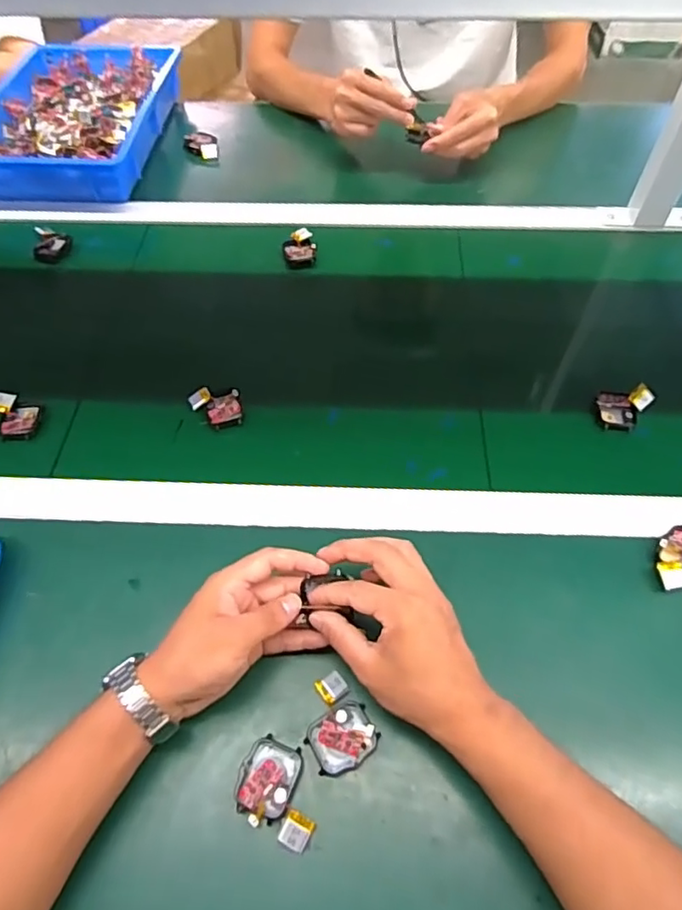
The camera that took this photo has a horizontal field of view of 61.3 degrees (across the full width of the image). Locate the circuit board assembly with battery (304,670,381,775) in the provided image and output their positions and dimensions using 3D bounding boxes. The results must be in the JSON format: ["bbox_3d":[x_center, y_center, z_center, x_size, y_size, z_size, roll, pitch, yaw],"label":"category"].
[{"bbox_3d":[-0.005,0.195,0.417,0.047,0.008,0.061,-27,59,-16],"label":"circuit board assembly with battery"}]

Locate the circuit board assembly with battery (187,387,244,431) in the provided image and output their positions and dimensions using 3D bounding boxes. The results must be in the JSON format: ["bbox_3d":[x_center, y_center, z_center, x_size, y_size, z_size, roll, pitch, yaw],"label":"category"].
[{"bbox_3d":[-0.125,-0.048,0.577,0.052,0.012,0.043,-7,56,-3],"label":"circuit board assembly with battery"}]

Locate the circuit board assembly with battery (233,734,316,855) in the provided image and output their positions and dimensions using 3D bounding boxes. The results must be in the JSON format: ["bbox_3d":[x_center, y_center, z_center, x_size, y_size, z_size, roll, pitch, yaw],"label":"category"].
[{"bbox_3d":[-0.041,0.228,0.392,0.061,0.015,0.052,22,59,15],"label":"circuit board assembly with battery"}]

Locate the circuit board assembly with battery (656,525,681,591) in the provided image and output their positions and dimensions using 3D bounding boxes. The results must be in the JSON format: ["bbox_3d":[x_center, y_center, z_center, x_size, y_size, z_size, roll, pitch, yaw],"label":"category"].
[{"bbox_3d":[0.279,0.086,0.475,0.059,0.010,0.037,-38,63,-21],"label":"circuit board assembly with battery"}]

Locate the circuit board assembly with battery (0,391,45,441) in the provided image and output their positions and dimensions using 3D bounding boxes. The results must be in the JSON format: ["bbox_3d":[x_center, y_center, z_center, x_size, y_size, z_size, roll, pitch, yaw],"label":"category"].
[{"bbox_3d":[-0.327,-0.039,0.573,0.054,0.009,0.052,6,52,-8],"label":"circuit board assembly with battery"}]

